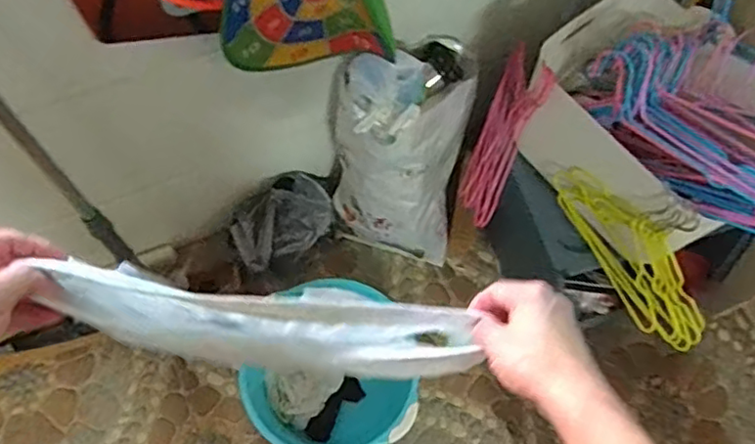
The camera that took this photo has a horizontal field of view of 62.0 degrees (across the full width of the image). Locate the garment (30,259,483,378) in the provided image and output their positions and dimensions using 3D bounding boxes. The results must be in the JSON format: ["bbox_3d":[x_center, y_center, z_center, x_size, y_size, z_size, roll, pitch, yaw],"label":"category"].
[{"bbox_3d":[-0.082,0.081,0.480,0.301,0.085,0.048,10,69,-13],"label":"garment"}]

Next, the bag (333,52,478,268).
[{"bbox_3d":[0.044,-0.102,1.194,0.242,0.434,0.223,2,68,-1],"label":"bag"}]

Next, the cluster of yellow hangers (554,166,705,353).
[{"bbox_3d":[0.396,0.032,0.937,0.080,0.204,0.319,-20,70,-10],"label":"cluster of yellow hangers"}]

